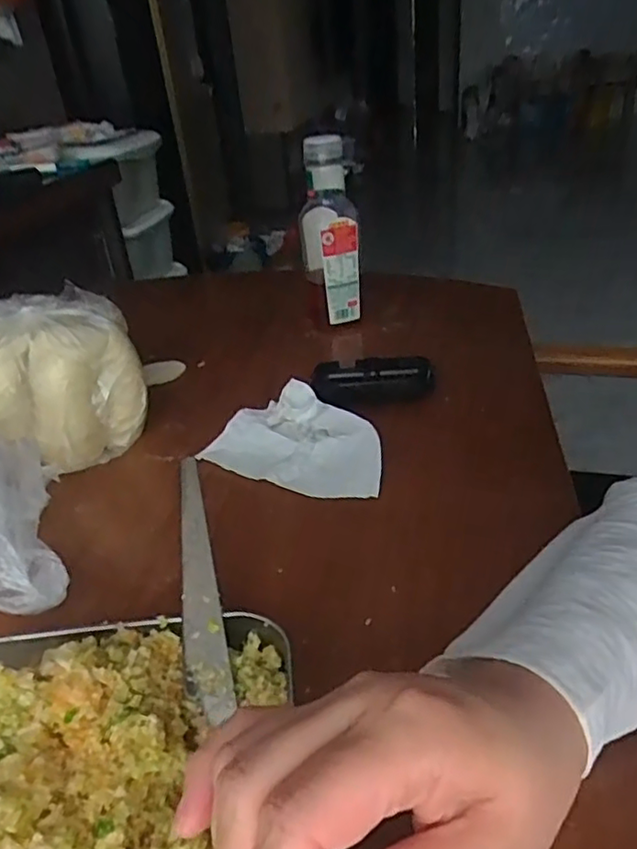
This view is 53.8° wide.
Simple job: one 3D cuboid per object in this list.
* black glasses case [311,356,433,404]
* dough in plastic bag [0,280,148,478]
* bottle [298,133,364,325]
[{"bbox_3d":[0.050,-0.042,0.588,0.107,0.023,0.046,-5,33,3],"label":"black glasses case"},{"bbox_3d":[-0.229,-0.046,0.545,0.136,0.119,0.135,-21,35,-21],"label":"dough in plastic bag"},{"bbox_3d":[0.016,-0.207,0.697,0.061,0.202,0.077,-11,33,-6],"label":"bottle"}]

